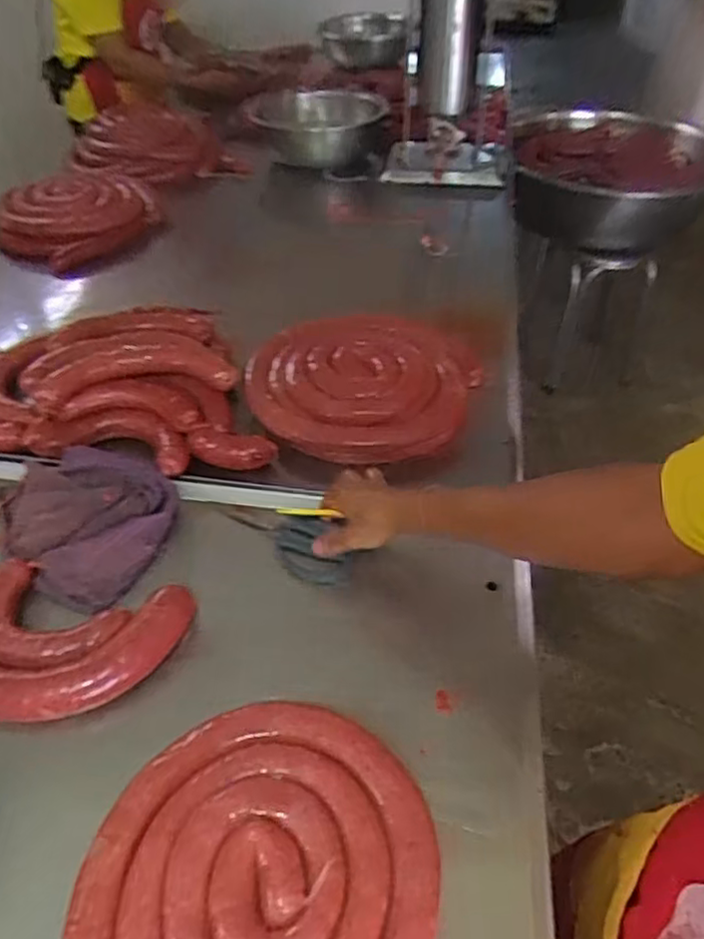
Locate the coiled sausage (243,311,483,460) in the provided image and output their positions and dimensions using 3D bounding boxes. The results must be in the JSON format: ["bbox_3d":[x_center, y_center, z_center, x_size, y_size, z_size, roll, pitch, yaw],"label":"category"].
[{"bbox_3d":[0.023,-0.130,0.933,0.337,0.067,0.282,-6,44,-5],"label":"coiled sausage"}]

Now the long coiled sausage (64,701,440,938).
[{"bbox_3d":[-0.071,0.373,0.456,0.260,0.050,0.413,-1,44,0],"label":"long coiled sausage"}]

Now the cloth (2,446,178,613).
[{"bbox_3d":[-0.304,0.048,0.757,0.187,0.056,0.180,21,48,22],"label":"cloth"}]

